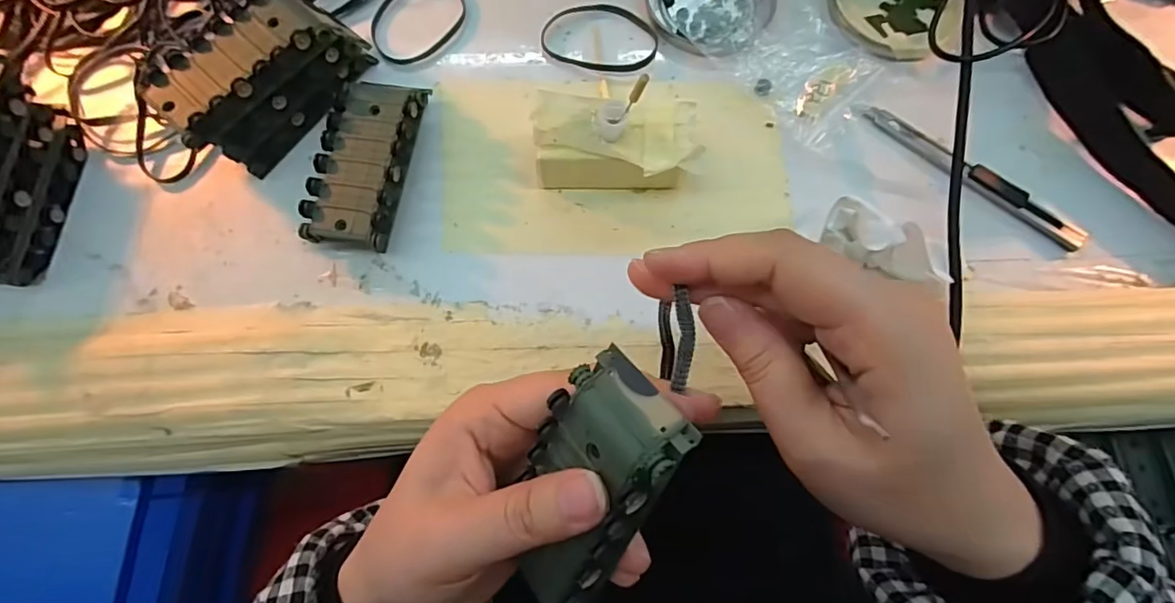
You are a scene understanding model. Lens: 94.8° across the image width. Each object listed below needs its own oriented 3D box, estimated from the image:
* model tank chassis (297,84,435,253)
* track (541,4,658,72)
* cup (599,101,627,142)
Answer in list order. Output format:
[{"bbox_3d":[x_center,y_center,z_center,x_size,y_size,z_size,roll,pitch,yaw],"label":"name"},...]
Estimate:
[{"bbox_3d":[-0.116,-0.071,0.289,0.046,0.030,0.090,10,76,1],"label":"model tank chassis"},{"bbox_3d":[0.008,-0.161,0.329,0.069,0.004,0.045,12,76,1],"label":"track"},{"bbox_3d":[0.012,-0.090,0.269,0.013,0.019,0.012,2,76,-1],"label":"cup"}]

